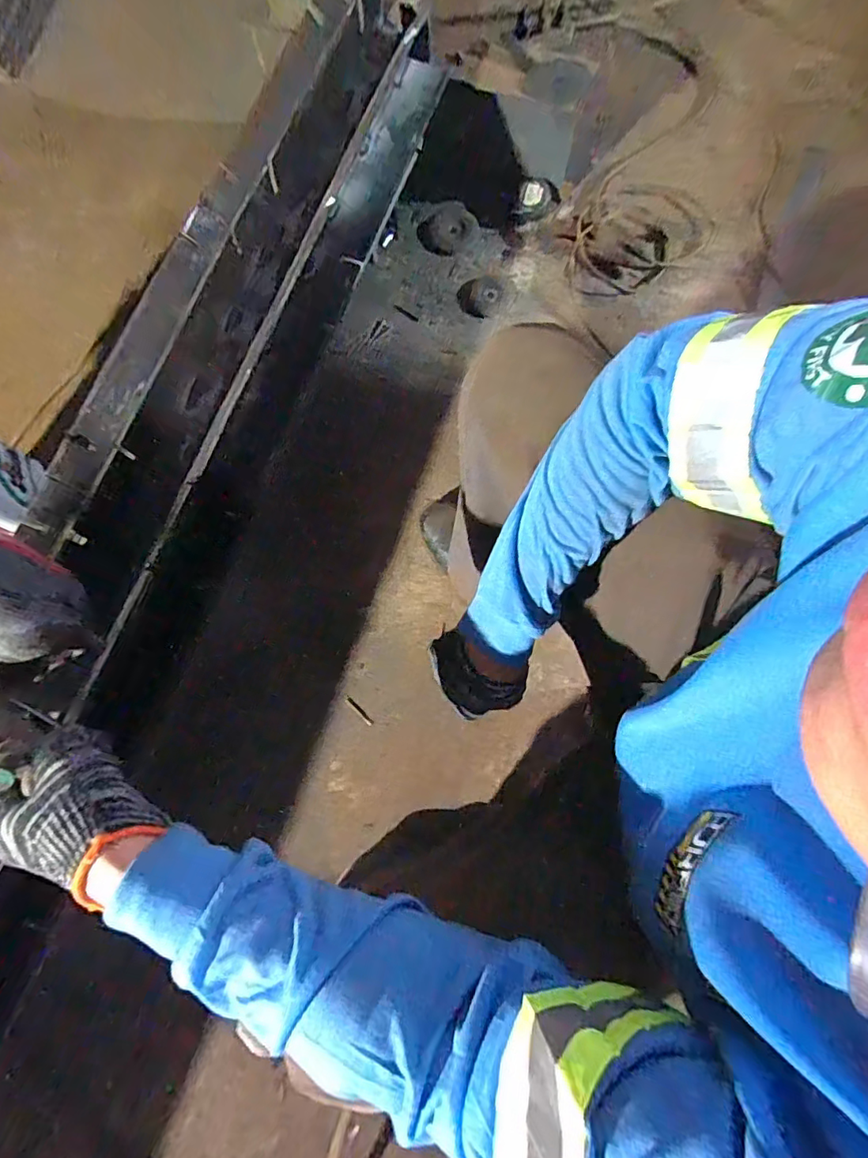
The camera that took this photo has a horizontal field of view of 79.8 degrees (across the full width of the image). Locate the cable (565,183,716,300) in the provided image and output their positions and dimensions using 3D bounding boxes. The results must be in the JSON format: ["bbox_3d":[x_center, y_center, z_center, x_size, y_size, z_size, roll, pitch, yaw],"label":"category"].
[{"bbox_3d":[0.378,-0.634,0.971,0.216,0.038,0.298,30,80,7],"label":"cable"}]

